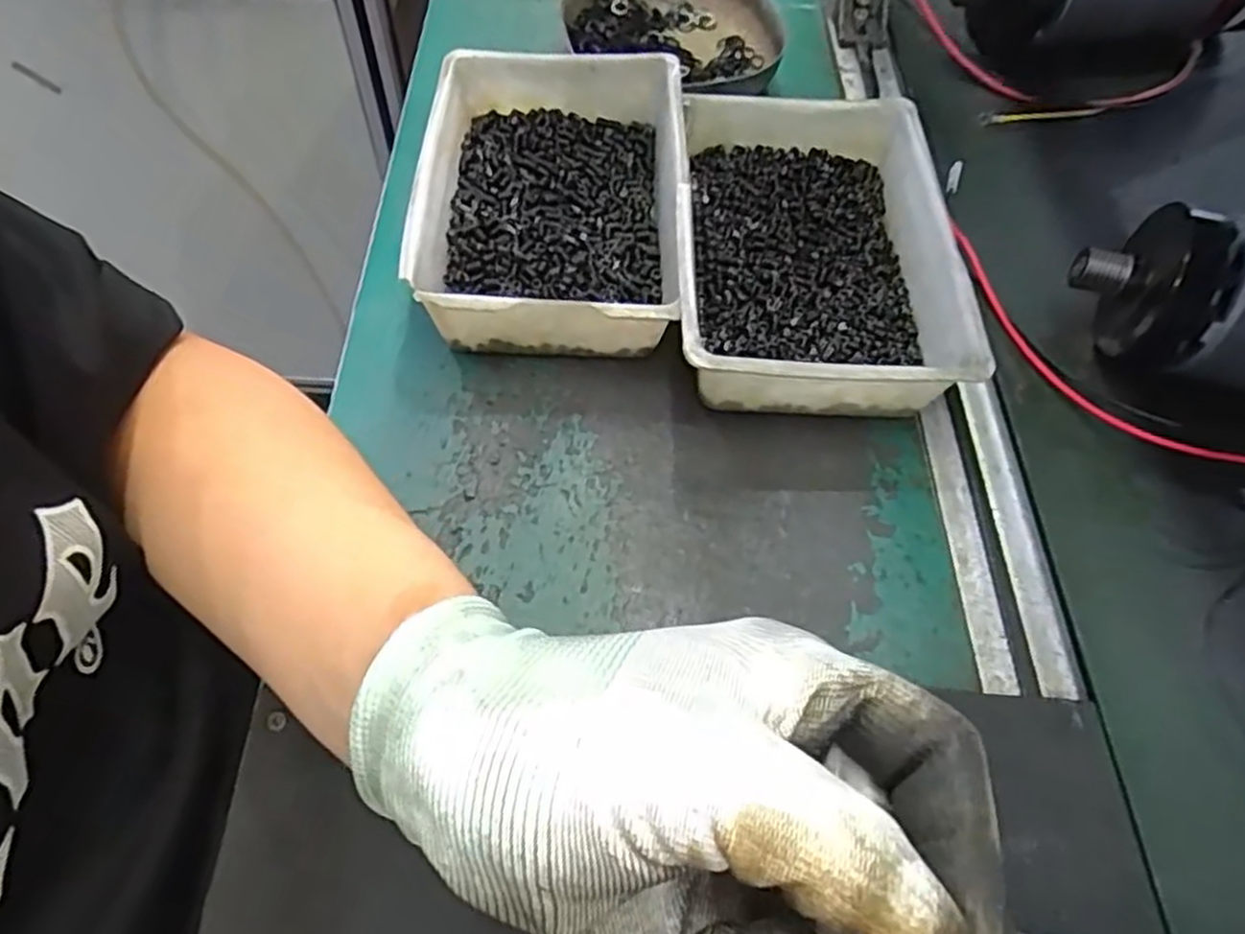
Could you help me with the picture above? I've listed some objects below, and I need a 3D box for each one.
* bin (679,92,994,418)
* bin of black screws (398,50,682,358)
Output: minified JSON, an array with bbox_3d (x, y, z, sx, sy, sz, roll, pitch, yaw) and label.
[{"bbox_3d":[0.100,-0.116,0.408,0.137,0.059,0.204,4,60,0],"label":"bin"},{"bbox_3d":[-0.039,-0.148,0.424,0.136,0.055,0.199,2,60,-1],"label":"bin of black screws"}]

